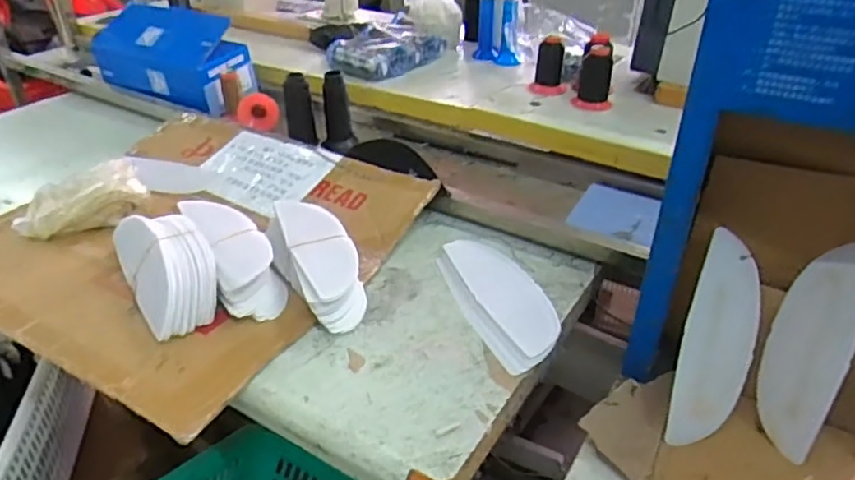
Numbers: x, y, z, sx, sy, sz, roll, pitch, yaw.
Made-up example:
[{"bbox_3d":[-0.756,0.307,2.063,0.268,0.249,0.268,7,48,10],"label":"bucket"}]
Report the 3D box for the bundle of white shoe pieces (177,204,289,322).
[{"bbox_3d":[-0.241,0.010,0.776,0.077,0.042,0.229,-17,37,-25],"label":"bundle of white shoe pieces"}]

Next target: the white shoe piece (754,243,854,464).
[{"bbox_3d":[0.381,0.104,0.627,0.022,0.213,0.073,8,11,-38],"label":"white shoe piece"}]

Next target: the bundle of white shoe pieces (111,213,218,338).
[{"bbox_3d":[-0.308,0.029,0.744,0.090,0.064,0.211,-20,38,-28],"label":"bundle of white shoe pieces"}]

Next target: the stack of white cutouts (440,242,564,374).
[{"bbox_3d":[0.088,0.067,0.745,0.098,0.014,0.229,-11,36,-16],"label":"stack of white cutouts"}]

